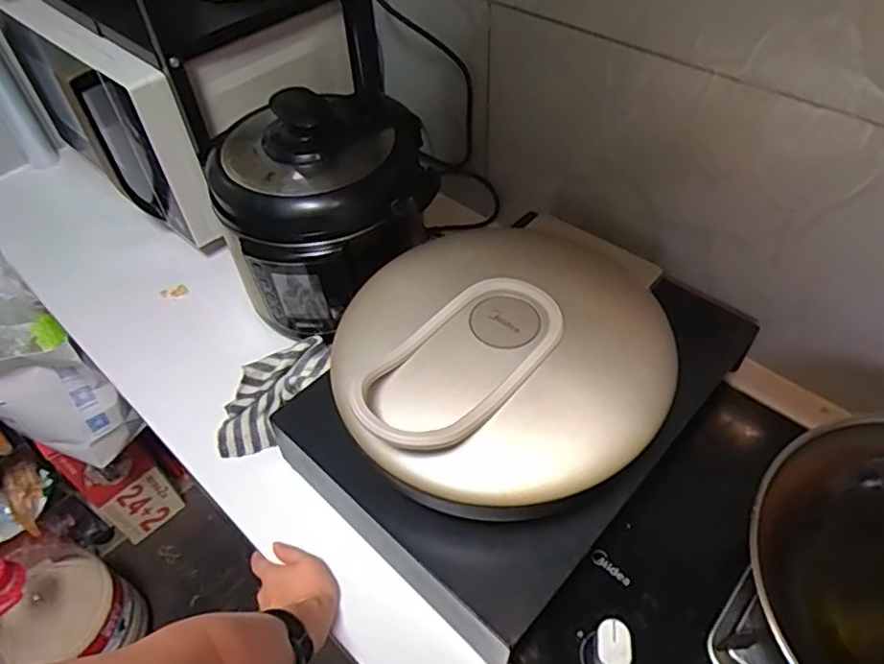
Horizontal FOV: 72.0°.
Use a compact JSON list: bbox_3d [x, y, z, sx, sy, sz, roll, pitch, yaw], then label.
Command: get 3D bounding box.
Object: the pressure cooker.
[{"bbox_3d":[-0.151,-0.158,0.813,0.256,0.245,0.238,-16,50,-11],"label":"pressure cooker"}]

